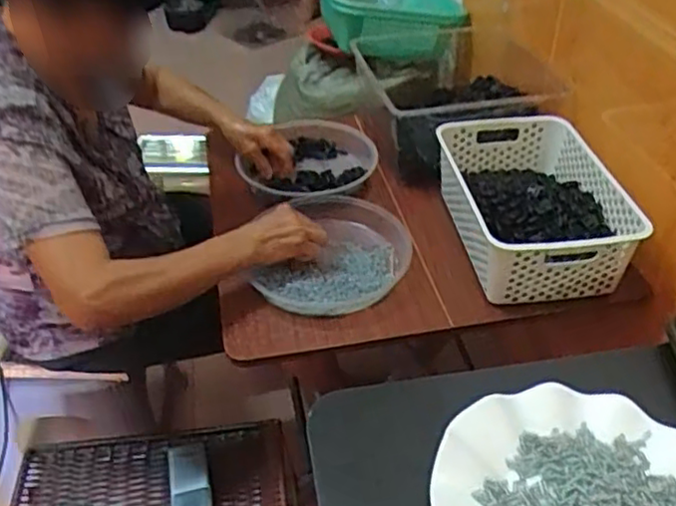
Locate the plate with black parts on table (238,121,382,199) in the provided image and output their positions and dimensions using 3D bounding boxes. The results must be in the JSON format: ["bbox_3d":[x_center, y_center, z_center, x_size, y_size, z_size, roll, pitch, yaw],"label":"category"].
[{"bbox_3d":[-0.048,-0.145,1.108,0.211,0.052,0.223,-1,39,1],"label":"plate with black parts on table"}]

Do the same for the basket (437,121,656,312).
[{"bbox_3d":[0.275,-0.073,0.948,0.215,0.096,0.316,-5,39,-4],"label":"basket"}]

